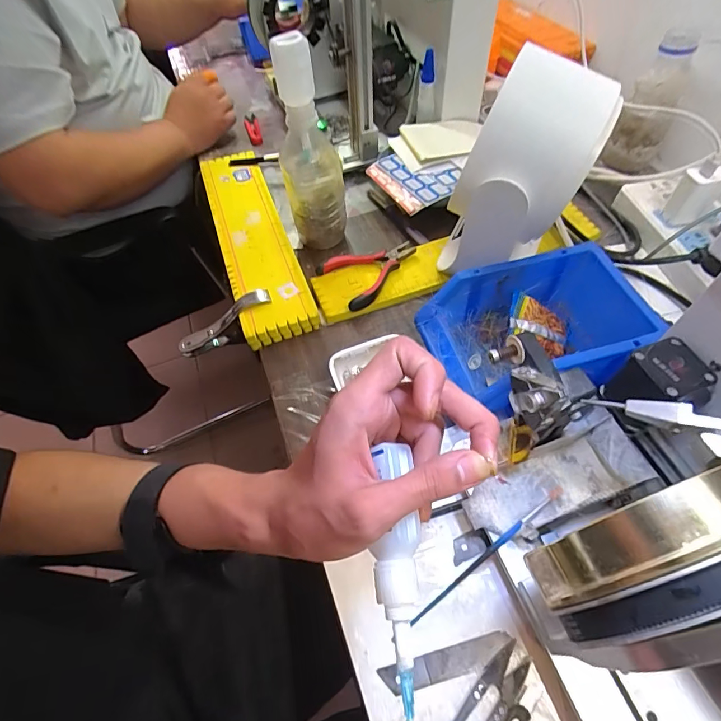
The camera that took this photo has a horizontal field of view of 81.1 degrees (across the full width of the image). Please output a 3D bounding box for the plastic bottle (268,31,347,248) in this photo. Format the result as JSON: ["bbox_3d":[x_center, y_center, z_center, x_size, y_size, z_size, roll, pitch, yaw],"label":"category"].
[{"bbox_3d":[-0.058,-0.228,0.473,0.065,0.229,0.063,-12,57,-4],"label":"plastic bottle"}]

